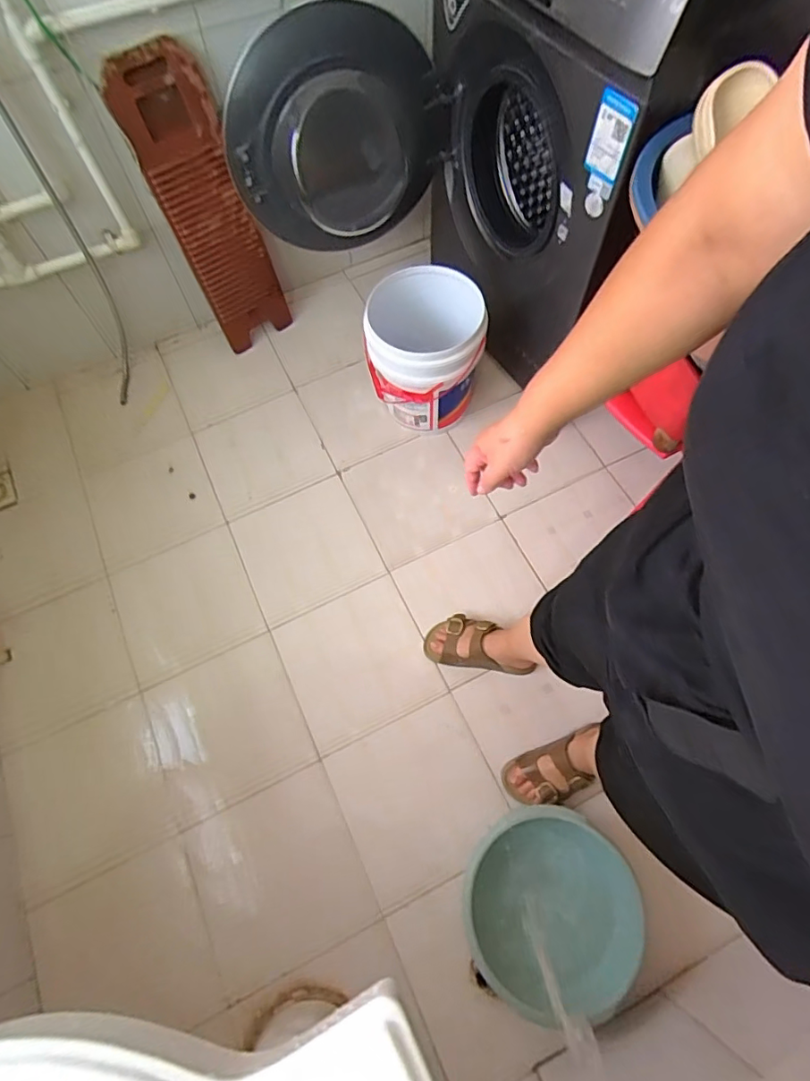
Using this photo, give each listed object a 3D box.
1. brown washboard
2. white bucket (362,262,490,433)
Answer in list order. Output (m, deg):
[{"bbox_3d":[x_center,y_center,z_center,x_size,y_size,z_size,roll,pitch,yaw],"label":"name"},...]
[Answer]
[{"bbox_3d":[-0.455,-0.762,1.263,0.190,0.629,0.035,-35,60,-11],"label":"brown washboard"},{"bbox_3d":[0.049,-0.431,1.266,0.255,0.301,0.248,0,66,0],"label":"white bucket"}]

